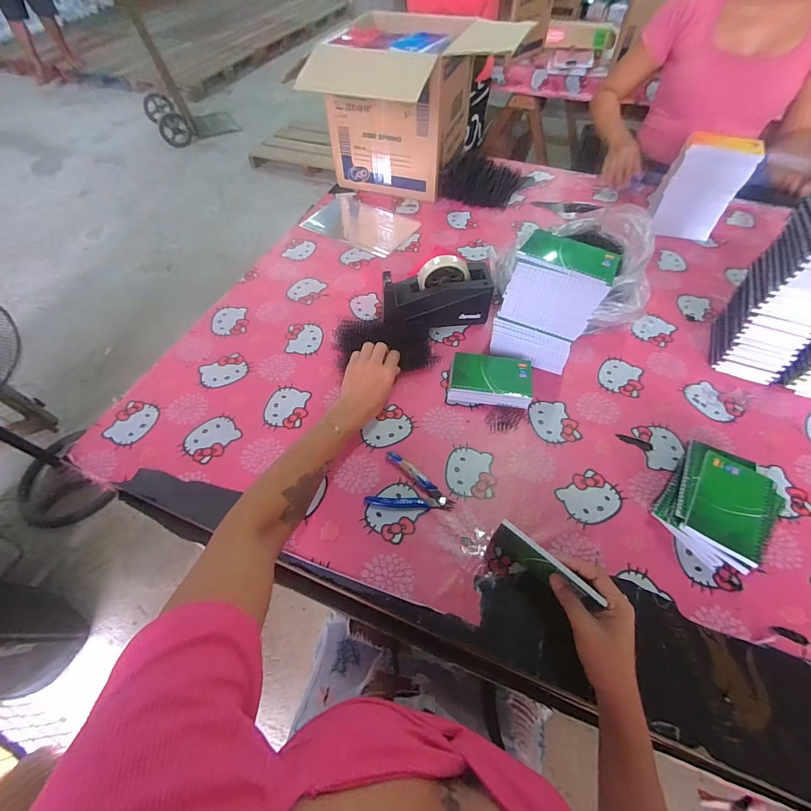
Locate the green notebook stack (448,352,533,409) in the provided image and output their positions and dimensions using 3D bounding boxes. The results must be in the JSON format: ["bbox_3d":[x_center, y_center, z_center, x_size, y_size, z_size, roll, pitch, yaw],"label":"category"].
[{"bbox_3d":[0.142,-0.043,0.637,0.133,0.037,0.093,11,56,7],"label":"green notebook stack"}]

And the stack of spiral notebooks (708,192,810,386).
[{"bbox_3d":[0.595,-0.179,0.576,0.108,0.289,0.127,19,57,12],"label":"stack of spiral notebooks"}]

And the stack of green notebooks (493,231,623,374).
[{"bbox_3d":[0.232,-0.159,0.627,0.131,0.199,0.094,23,58,14],"label":"stack of green notebooks"}]

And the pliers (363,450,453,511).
[{"bbox_3d":[0.010,0.125,0.537,0.115,0.015,0.078,24,59,15],"label":"pliers"}]

